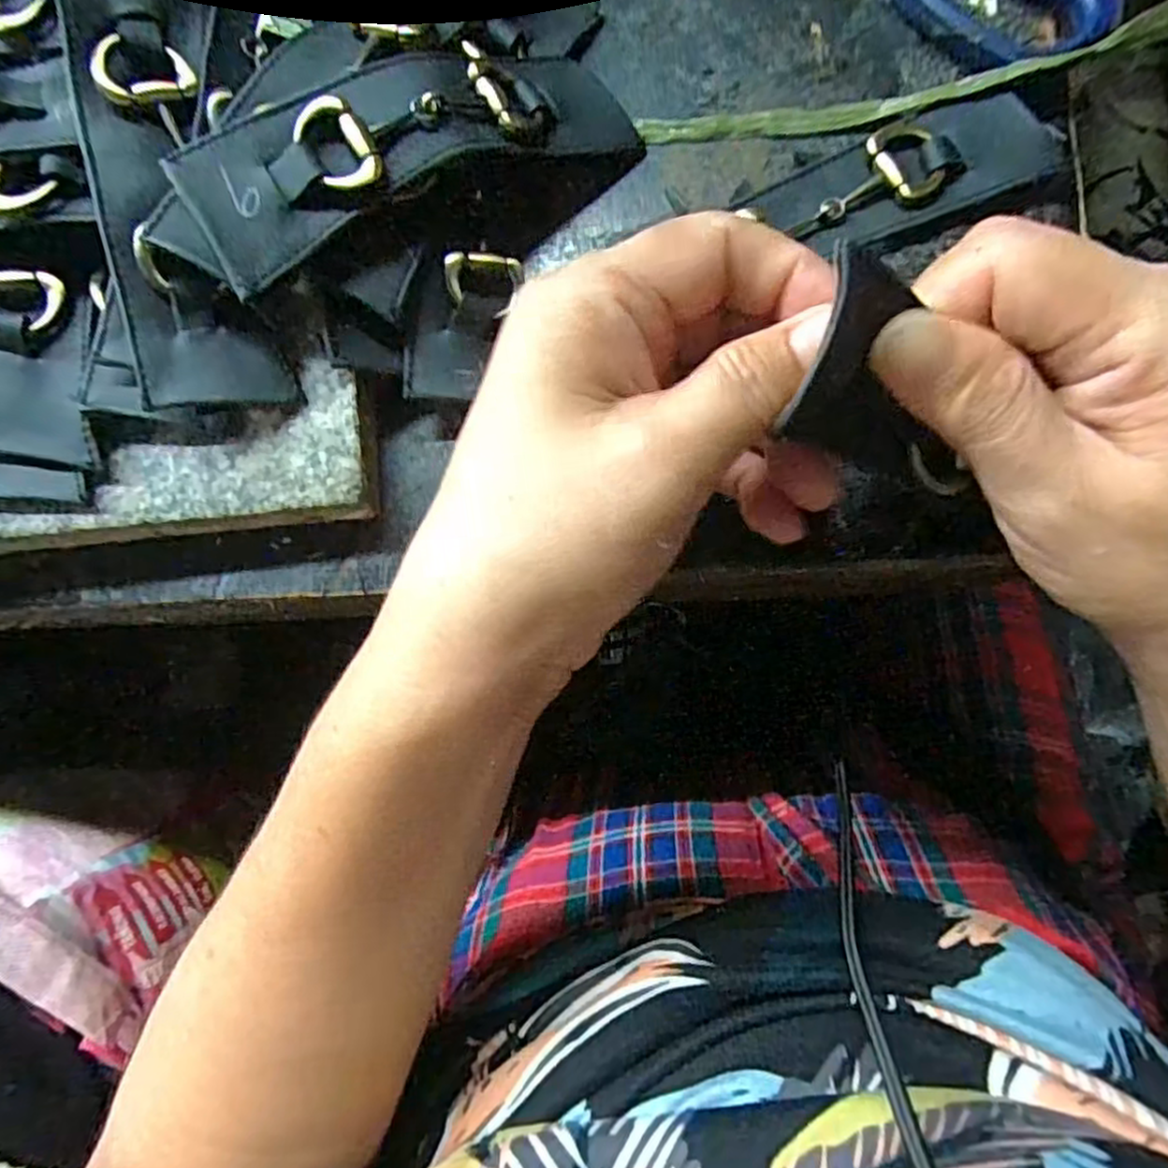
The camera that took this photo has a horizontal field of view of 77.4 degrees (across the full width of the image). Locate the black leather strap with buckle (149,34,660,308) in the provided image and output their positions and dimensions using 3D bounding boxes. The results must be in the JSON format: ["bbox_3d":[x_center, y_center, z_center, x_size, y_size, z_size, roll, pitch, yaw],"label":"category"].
[{"bbox_3d":[-0.045,-0.126,0.208,0.133,0.018,0.038,-30,82,-19],"label":"black leather strap with buckle"}]

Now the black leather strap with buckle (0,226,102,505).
[{"bbox_3d":[-0.162,-0.064,0.210,0.040,0.014,0.076,4,84,4],"label":"black leather strap with buckle"}]

